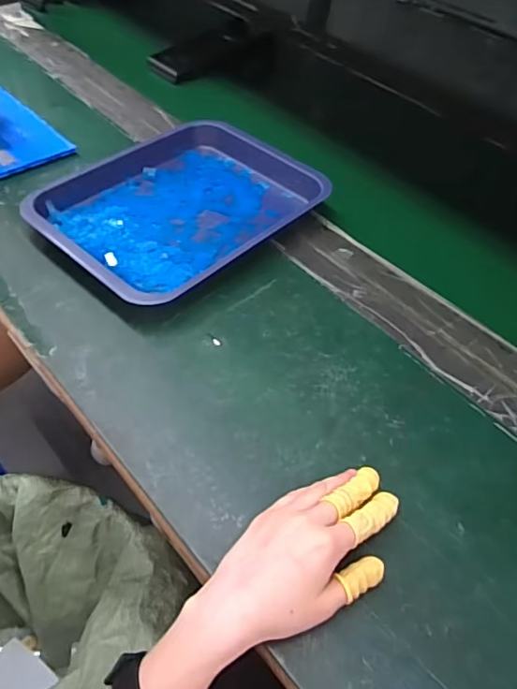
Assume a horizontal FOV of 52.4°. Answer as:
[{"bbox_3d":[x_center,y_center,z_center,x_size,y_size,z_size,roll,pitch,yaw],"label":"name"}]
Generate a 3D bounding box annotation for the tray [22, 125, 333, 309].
[{"bbox_3d":[-0.089,-0.155,0.573,0.222,0.039,0.270,35,54,23],"label":"tray"}]

